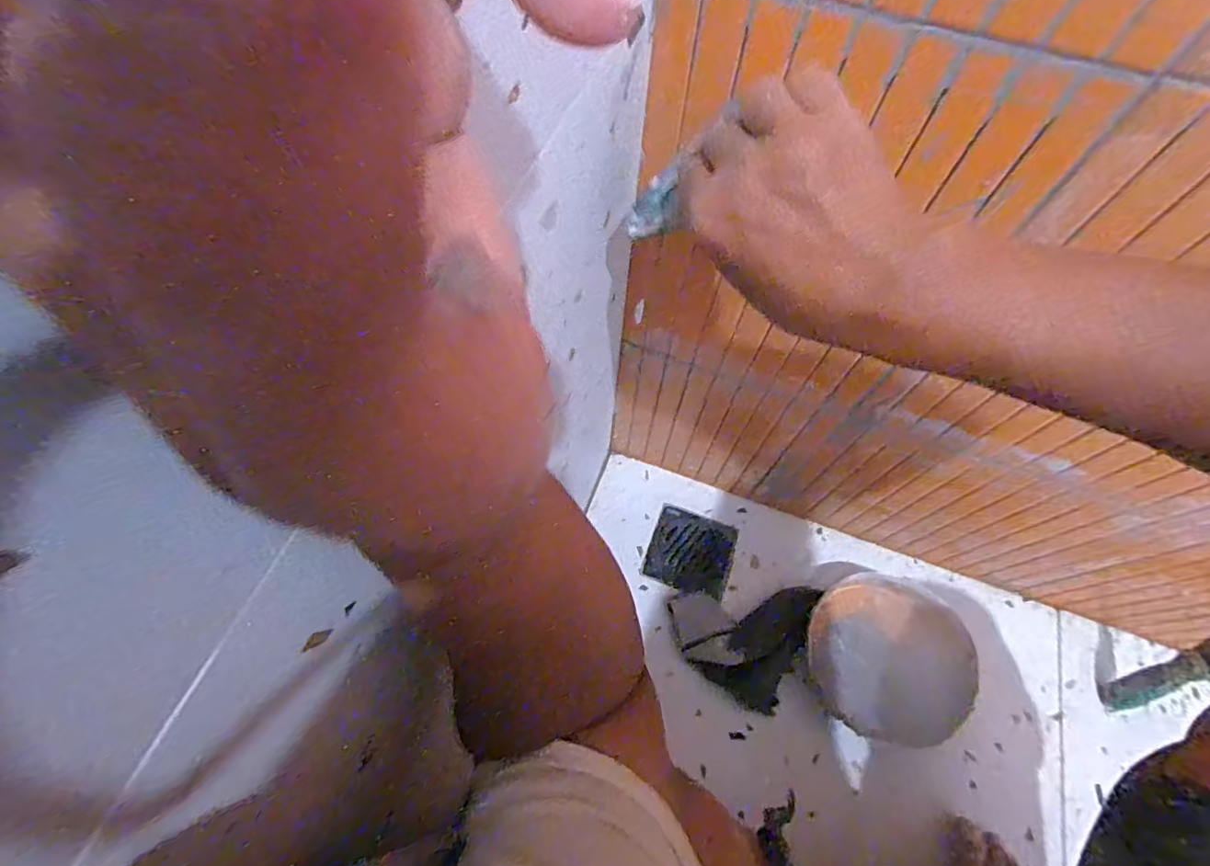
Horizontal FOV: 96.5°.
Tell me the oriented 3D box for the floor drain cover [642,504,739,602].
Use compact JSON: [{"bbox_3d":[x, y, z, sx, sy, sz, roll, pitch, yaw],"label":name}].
[{"bbox_3d":[0.118,0.163,0.742,0.108,0.014,0.109,19,65,8],"label":"floor drain cover"}]

